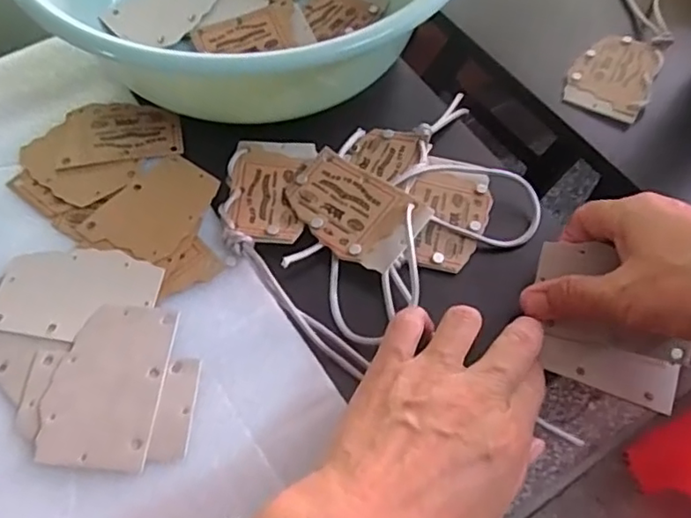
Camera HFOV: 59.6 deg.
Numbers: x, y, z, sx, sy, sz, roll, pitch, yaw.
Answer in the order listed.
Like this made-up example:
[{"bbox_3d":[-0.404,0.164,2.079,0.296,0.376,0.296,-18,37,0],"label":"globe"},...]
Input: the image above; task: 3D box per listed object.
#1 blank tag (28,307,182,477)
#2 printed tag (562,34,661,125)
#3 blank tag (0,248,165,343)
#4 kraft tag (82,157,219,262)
[{"bbox_3d":[-0.121,0.063,0.309,0.054,0.006,0.084,4,60,2],"label":"blank tag"},{"bbox_3d":[0.201,-0.139,0.449,0.055,0.008,0.083,28,63,15],"label":"printed tag"},{"bbox_3d":[-0.149,0.019,0.335,0.084,0.004,0.055,9,62,3],"label":"blank tag"},{"bbox_3d":[-0.114,-0.032,0.367,0.055,0.004,0.074,28,63,15],"label":"kraft tag"}]

